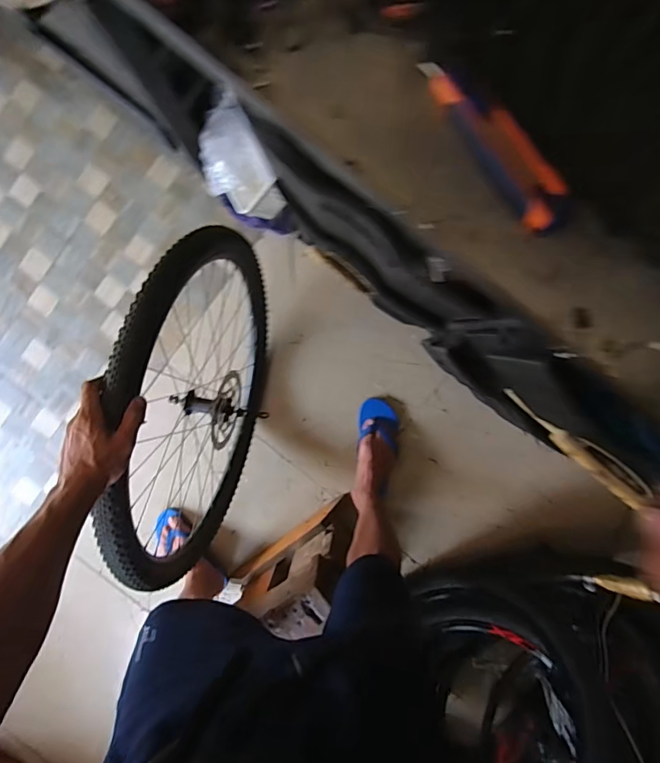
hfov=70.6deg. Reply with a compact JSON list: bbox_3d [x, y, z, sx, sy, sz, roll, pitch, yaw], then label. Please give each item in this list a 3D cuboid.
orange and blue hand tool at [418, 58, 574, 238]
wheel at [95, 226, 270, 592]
[{"bbox_3d":[0.119,-0.170,0.333,0.034,0.015,0.144,-41,93,6],"label":"orange and blue hand tool"},{"bbox_3d":[-0.233,0.043,0.903,0.097,0.654,0.629,8,95,1],"label":"wheel"}]

